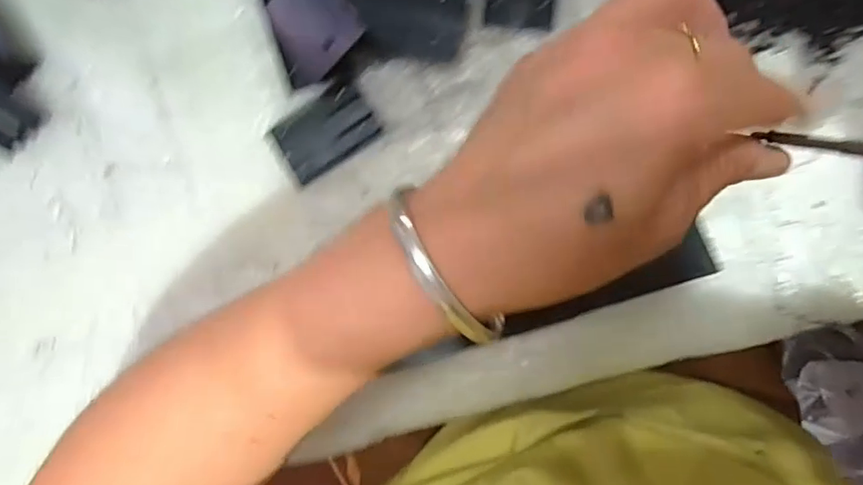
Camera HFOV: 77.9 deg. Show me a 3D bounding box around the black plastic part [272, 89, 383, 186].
[{"bbox_3d":[-0.054,-0.056,0.274,0.049,0.004,0.031,-33,90,7],"label":"black plastic part"}]

